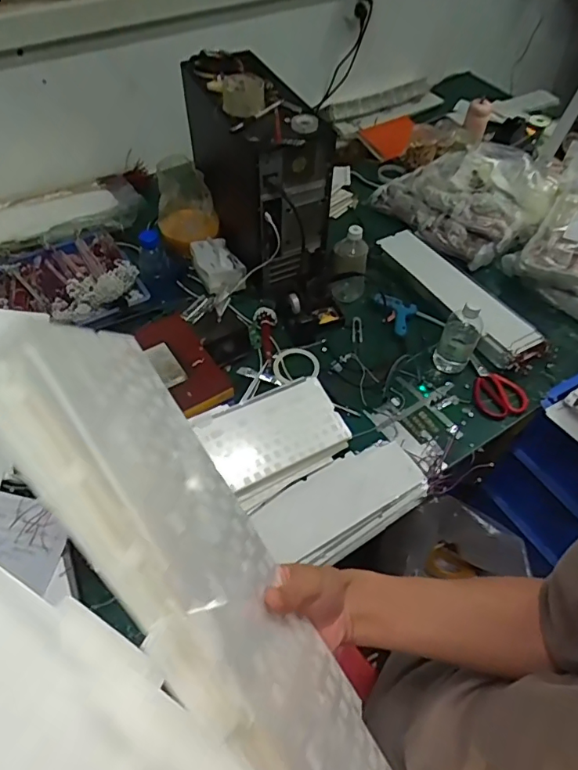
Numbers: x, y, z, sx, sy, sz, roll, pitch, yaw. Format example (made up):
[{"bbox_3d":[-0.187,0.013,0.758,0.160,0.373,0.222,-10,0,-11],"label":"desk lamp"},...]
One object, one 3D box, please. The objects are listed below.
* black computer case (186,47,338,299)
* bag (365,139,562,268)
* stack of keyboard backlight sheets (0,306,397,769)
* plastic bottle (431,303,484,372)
[{"bbox_3d":[-0.072,-0.485,1.145,0.192,0.317,0.418,-23,57,-18],"label":"black computer case"},{"bbox_3d":[0.485,-0.516,1.348,0.442,0.110,0.381,-32,61,-23],"label":"bag"},{"bbox_3d":[-0.040,0.134,0.344,0.024,0.168,0.433,-35,91,17],"label":"stack of keyboard backlight sheets"},{"bbox_3d":[0.349,-0.102,1.033,0.073,0.153,0.079,25,57,16],"label":"plastic bottle"}]

